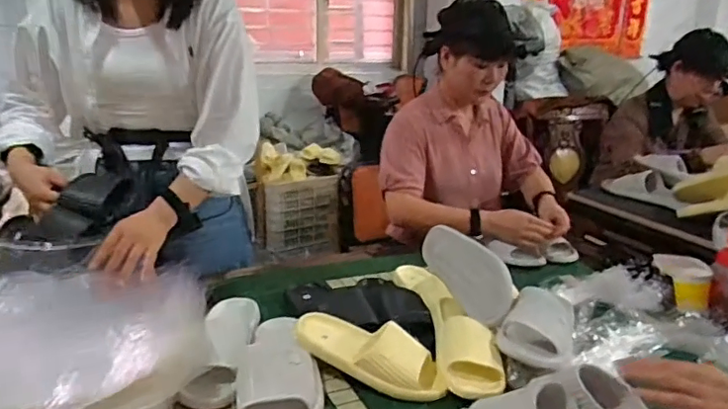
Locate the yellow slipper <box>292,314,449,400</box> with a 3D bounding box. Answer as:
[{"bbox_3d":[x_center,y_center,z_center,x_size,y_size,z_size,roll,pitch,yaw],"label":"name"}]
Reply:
[{"bbox_3d":[0.007,0.238,0.862,0.244,0.072,0.090,8,18,19],"label":"yellow slipper"}]

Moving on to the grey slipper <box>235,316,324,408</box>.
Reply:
[{"bbox_3d":[-0.132,0.232,0.851,0.117,0.085,0.290,-2,18,-10],"label":"grey slipper"}]

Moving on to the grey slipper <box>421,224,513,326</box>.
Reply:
[{"bbox_3d":[0.197,0.121,1.044,0.081,0.093,0.303,-2,18,-10],"label":"grey slipper"}]

